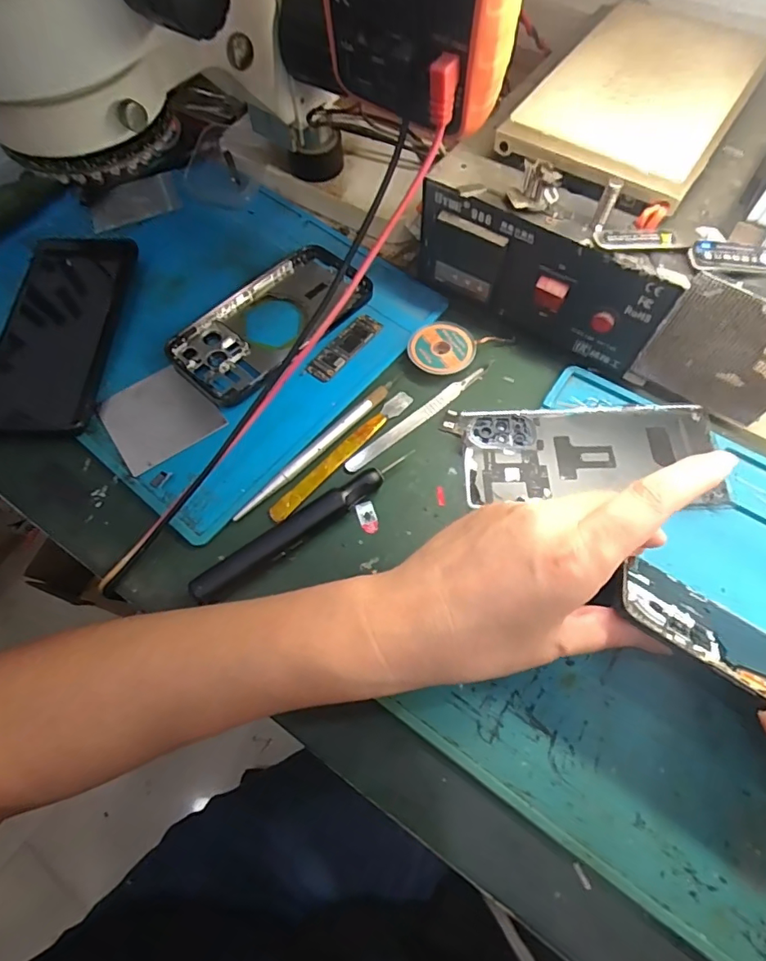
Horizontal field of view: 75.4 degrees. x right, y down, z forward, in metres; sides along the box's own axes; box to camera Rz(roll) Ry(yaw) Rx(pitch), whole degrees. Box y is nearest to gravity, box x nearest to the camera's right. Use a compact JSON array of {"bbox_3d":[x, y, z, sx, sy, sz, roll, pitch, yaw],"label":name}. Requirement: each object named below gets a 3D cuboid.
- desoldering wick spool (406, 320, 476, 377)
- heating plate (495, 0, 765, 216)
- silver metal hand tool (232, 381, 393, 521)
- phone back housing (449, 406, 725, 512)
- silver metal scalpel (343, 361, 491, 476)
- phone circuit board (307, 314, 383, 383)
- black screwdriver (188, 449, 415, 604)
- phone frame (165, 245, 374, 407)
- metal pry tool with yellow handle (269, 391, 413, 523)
[{"bbox_3d":[0.039,-0.089,0.338,0.044,0.011,0.042,-1,65,2],"label":"desoldering wick spool"},{"bbox_3d":[0.161,-0.241,0.307,0.112,0.009,0.199,30,69,15],"label":"heating plate"},{"bbox_3d":[-0.041,-0.021,0.309,0.010,0.006,0.129,40,73,18],"label":"silver metal hand tool"},{"bbox_3d":[0.122,-0.017,0.304,0.157,0.007,0.068,-1,65,2],"label":"phone back housing"},{"bbox_3d":[0.026,-0.043,0.324,0.123,0.004,0.010,-38,69,-14],"label":"silver metal scalpel"},{"bbox_3d":[-0.026,-0.092,0.342,0.018,0.006,0.062,36,71,17],"label":"phone circuit board"},{"bbox_3d":[-0.045,0.024,0.285,0.139,0.015,0.016,-35,69,-13],"label":"black screwdriver"},{"bbox_3d":[-0.076,-0.111,0.347,0.072,0.012,0.143,41,69,13],"label":"phone frame"},{"bbox_3d":[-0.025,-0.019,0.309,0.012,0.004,0.118,40,73,18],"label":"metal pry tool with yellow handle"}]

